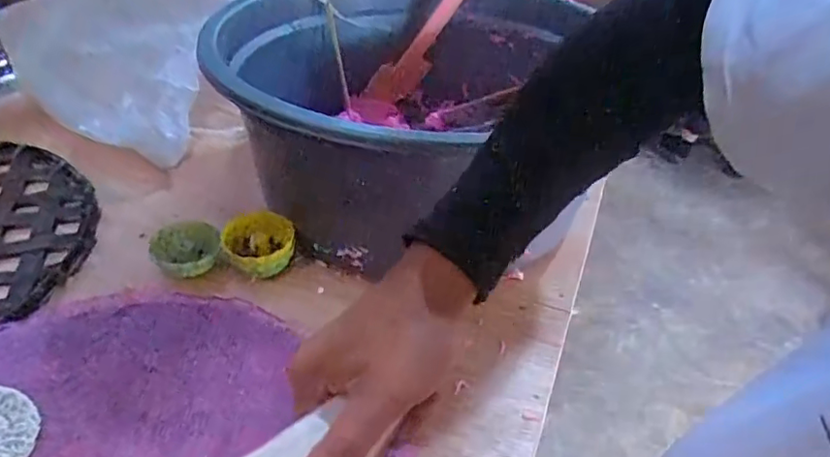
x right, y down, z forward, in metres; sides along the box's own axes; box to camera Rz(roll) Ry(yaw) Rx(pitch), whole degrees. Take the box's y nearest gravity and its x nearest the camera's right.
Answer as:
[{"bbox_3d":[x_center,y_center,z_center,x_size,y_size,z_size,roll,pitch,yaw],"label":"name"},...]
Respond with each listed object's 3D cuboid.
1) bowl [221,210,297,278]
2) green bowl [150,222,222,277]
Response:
[{"bbox_3d":[-0.138,0.015,0.516,0.060,0.038,0.067,-5,39,-14],"label":"bowl"},{"bbox_3d":[-0.202,0.020,0.512,0.057,0.021,0.064,-6,39,-15],"label":"green bowl"}]

